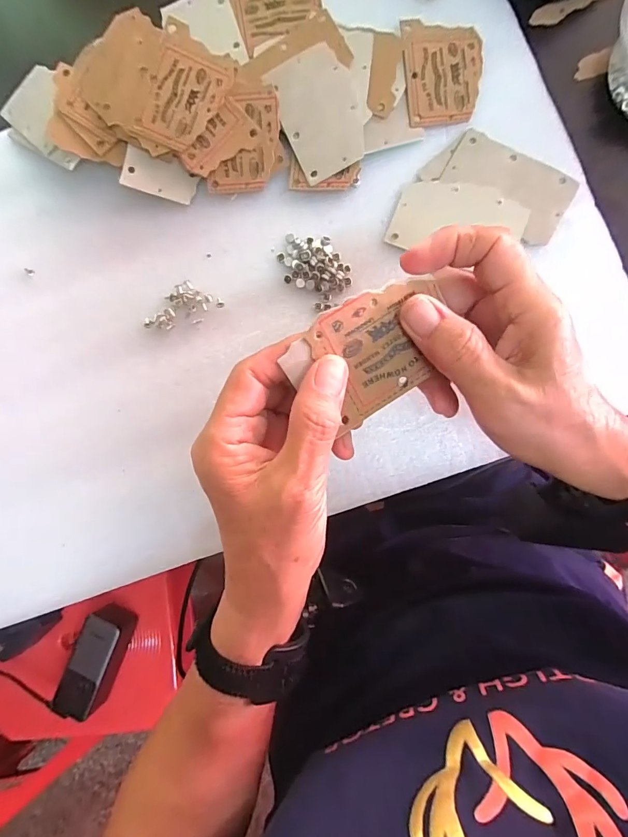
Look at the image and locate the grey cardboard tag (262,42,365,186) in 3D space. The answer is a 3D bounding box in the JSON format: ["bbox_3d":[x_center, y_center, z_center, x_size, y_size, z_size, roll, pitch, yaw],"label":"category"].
[{"bbox_3d":[0.005,-0.215,0.286,0.056,0.004,0.082,-22,91,8],"label":"grey cardboard tag"}]

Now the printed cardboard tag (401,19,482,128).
[{"bbox_3d":[0.092,-0.248,0.288,0.054,0.004,0.077,-4,86,6],"label":"printed cardboard tag"}]

